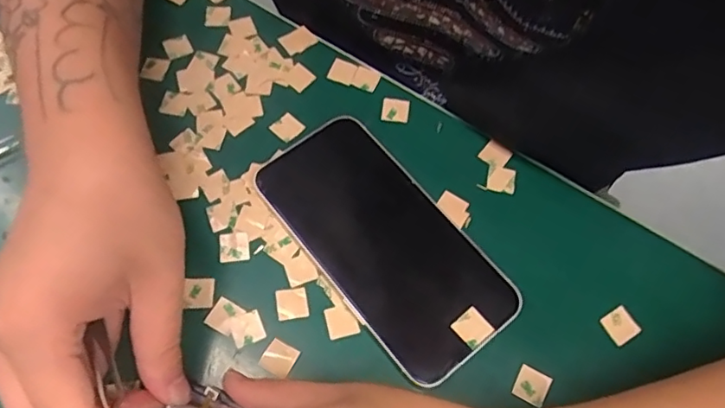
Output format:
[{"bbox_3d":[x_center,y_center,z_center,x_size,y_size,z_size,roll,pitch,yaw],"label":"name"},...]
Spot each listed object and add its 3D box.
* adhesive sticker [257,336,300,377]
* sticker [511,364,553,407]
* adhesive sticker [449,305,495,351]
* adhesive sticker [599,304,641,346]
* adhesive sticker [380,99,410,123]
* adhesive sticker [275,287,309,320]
[{"bbox_3d":[-0.040,0.074,0.269,0.015,0.004,0.016,30,75,8],"label":"adhesive sticker"},{"bbox_3d":[0.082,0.087,0.267,0.015,0.004,0.015,29,69,11],"label":"sticker"},{"bbox_3d":[0.053,0.060,0.269,0.015,0.004,0.016,-42,63,-7],"label":"adhesive sticker"},{"bbox_3d":[0.131,0.061,0.281,0.015,0.004,0.015,-27,70,-13],"label":"adhesive sticker"},{"bbox_3d":[0.019,-0.056,0.332,0.016,0.004,0.015,7,71,5],"label":"adhesive sticker"},{"bbox_3d":[-0.036,0.050,0.281,0.015,0.004,0.015,-8,69,-4],"label":"adhesive sticker"}]

